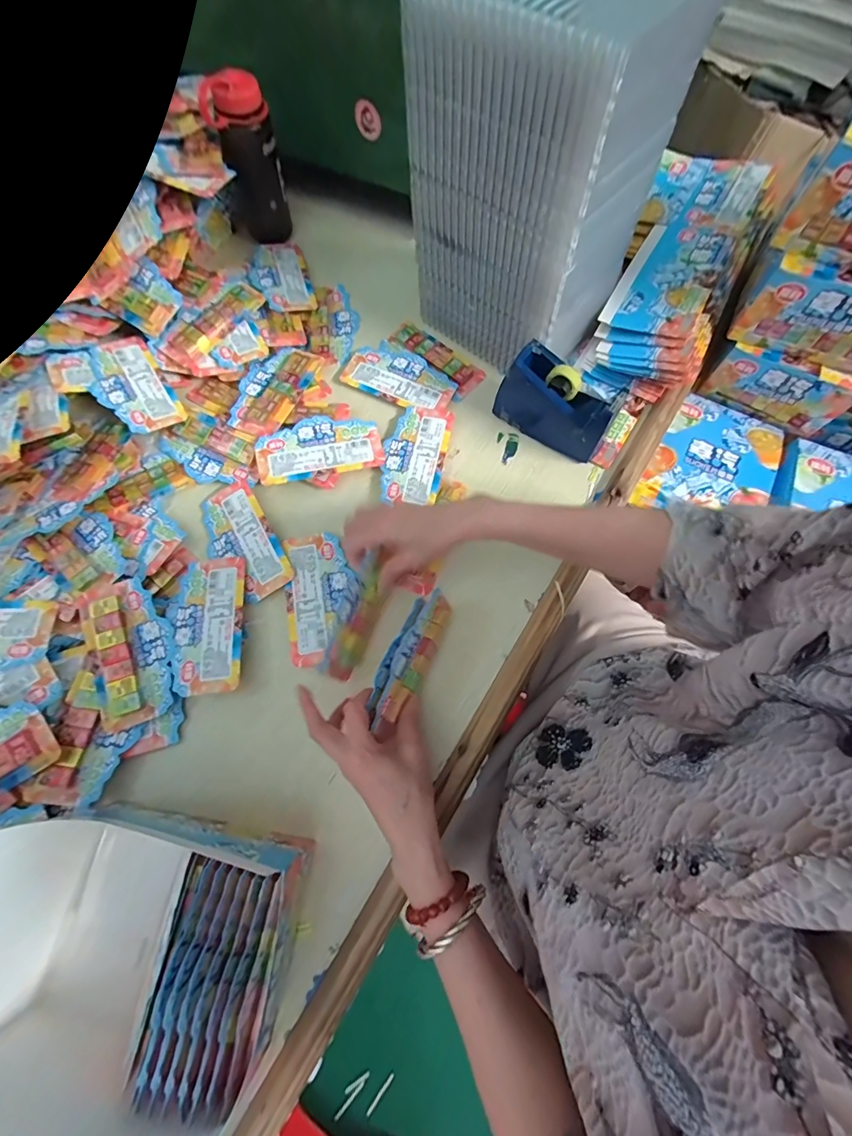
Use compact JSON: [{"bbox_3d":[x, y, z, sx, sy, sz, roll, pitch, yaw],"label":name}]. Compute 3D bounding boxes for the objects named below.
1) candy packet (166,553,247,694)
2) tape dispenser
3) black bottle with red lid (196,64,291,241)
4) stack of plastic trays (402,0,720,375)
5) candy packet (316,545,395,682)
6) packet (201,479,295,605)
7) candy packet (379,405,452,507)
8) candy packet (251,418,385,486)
[{"bbox_3d":[-0.232,0.058,0.444,0.074,0.012,0.145,-7,71,-2],"label":"candy packet"},{"bbox_3d":[0.151,-0.189,0.493,0.133,0.088,0.049,36,75,12],"label":"tape dispenser"},{"bbox_3d":[-0.230,-0.537,0.563,0.076,0.164,0.066,-16,71,-5],"label":"black bottle with red lid"},{"bbox_3d":[0.104,-0.392,0.451,0.217,0.297,0.156,40,76,13],"label":"stack of plastic trays"},{"bbox_3d":[-0.068,0.052,0.431,0.015,0.058,0.123,12,70,30],"label":"candy packet"},{"bbox_3d":[-0.210,-0.032,0.482,0.071,0.008,0.145,-30,73,-9],"label":"packet"},{"bbox_3d":[-0.015,-0.141,0.517,0.076,0.004,0.133,12,71,5],"label":"candy packet"},{"bbox_3d":[-0.128,-0.146,0.510,0.146,0.017,0.074,-14,71,-4],"label":"candy packet"}]

